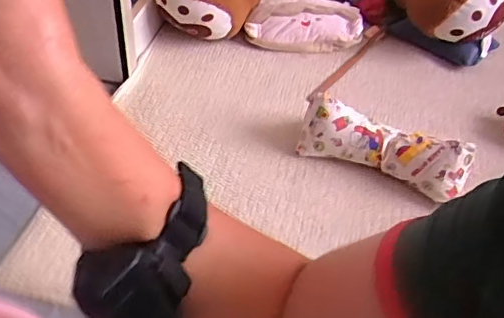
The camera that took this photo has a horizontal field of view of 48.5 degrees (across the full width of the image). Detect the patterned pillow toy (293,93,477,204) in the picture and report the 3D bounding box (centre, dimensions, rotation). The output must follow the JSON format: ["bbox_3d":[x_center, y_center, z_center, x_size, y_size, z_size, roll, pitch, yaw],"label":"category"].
[{"bbox_3d":[0.241,-0.017,1.036,0.306,0.095,0.082,18,45,14],"label":"patterned pillow toy"}]

